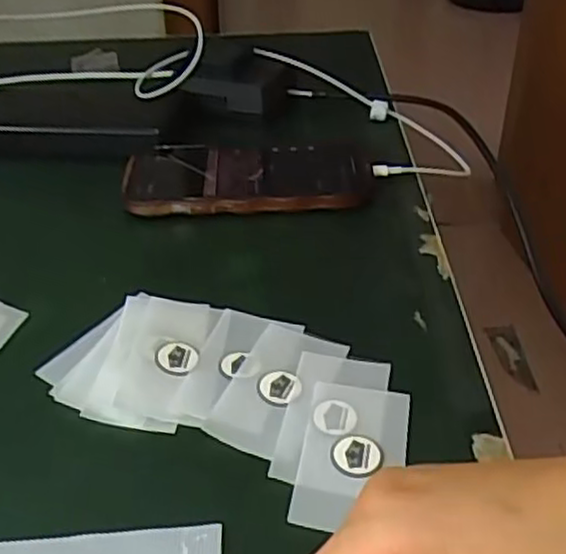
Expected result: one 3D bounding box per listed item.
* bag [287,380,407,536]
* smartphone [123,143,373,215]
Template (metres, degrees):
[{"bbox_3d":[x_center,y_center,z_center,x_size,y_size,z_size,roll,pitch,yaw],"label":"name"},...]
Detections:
[{"bbox_3d":[0.028,0.068,0.292,0.041,0.004,0.070,5,37,9],"label":"bag"},{"bbox_3d":[-0.022,-0.063,0.469,0.151,0.013,0.074,-1,36,1],"label":"smartphone"}]

